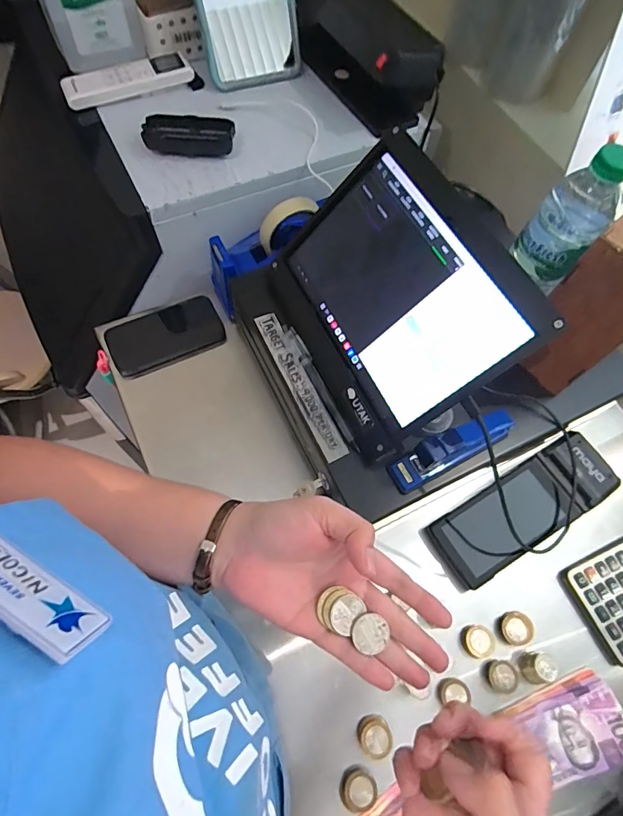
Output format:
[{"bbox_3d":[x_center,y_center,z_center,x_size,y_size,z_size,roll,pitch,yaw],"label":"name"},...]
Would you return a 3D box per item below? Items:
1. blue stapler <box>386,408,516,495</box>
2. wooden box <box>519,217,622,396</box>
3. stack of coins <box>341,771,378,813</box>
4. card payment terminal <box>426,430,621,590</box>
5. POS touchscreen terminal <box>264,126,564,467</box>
[{"bbox_3d":[0.142,0.038,0.436,0.133,0.057,0.031,-24,69,-13],"label":"blue stapler"},{"bbox_3d":[0.269,-0.096,0.424,0.071,0.155,0.082,-34,71,-17],"label":"wooden box"},{"bbox_3d":[0.043,0.348,0.403,0.031,0.007,0.029,23,66,8],"label":"stack of coins"},{"bbox_3d":[0.242,0.114,0.508,0.217,0.051,0.083,-28,70,-15],"label":"card payment terminal"},{"bbox_3d":[0.076,-0.109,0.442,0.165,0.143,0.262,-21,68,-12],"label":"POS touchscreen terminal"}]

